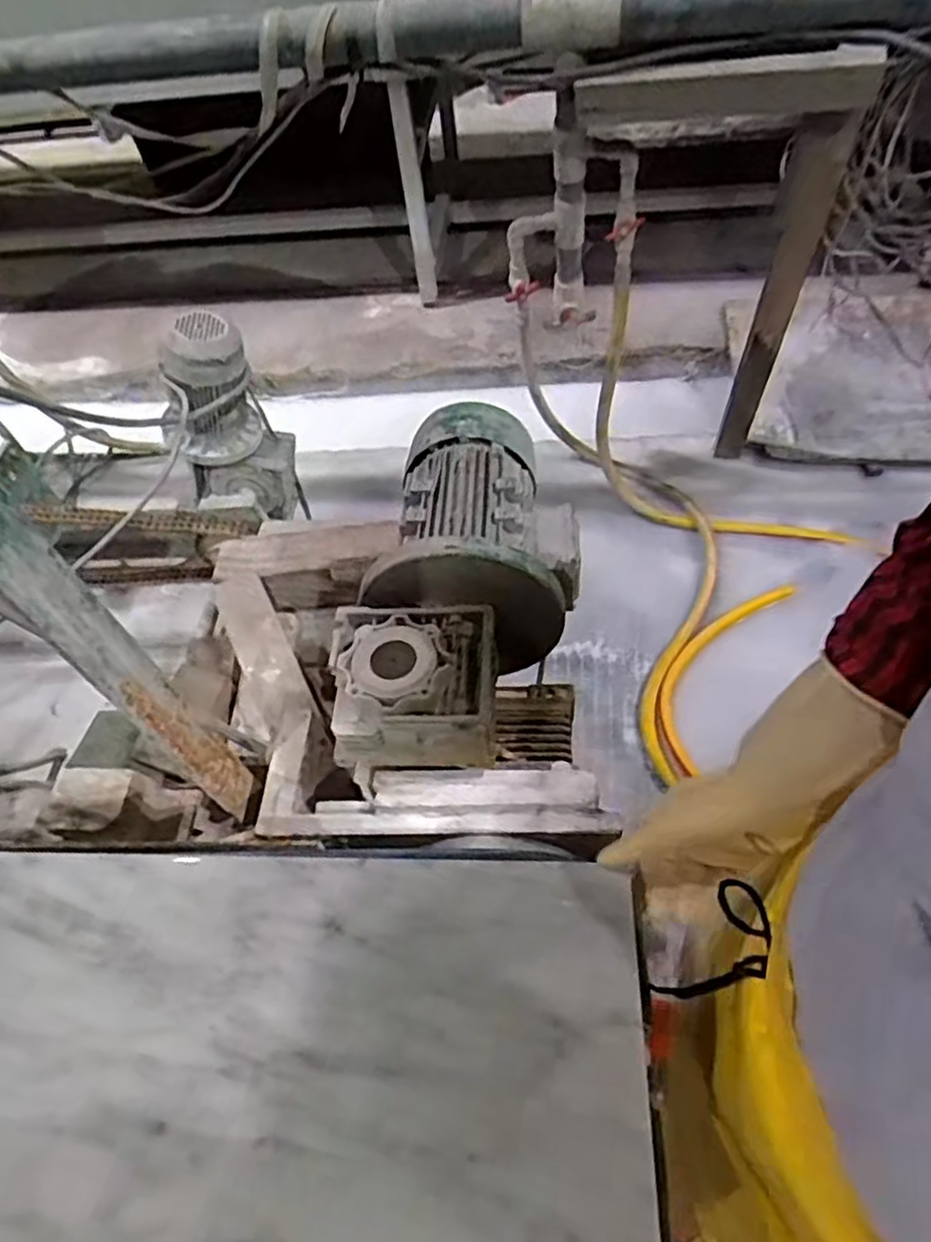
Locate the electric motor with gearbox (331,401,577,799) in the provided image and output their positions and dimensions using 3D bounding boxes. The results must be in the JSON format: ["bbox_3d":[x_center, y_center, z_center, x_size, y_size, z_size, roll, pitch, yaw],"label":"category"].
[{"bbox_3d":[0.002,-0.034,0.728,0.217,0.198,0.363,-1,55,6],"label":"electric motor with gearbox"}]

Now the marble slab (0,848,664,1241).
[{"bbox_3d":[-0.176,0.320,0.511,0.594,0.013,0.305,0,55,7],"label":"marble slab"}]

